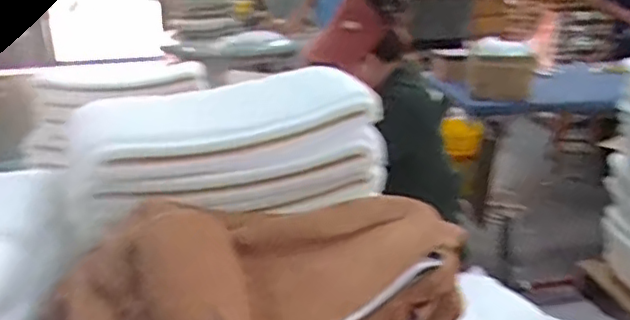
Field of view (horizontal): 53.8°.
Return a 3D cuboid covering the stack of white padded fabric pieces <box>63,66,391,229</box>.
[{"bbox_3d":[-0.145,-0.023,0.991,0.475,0.175,0.220,-10,21,-22],"label":"stack of white padded fabric pieces"}]

